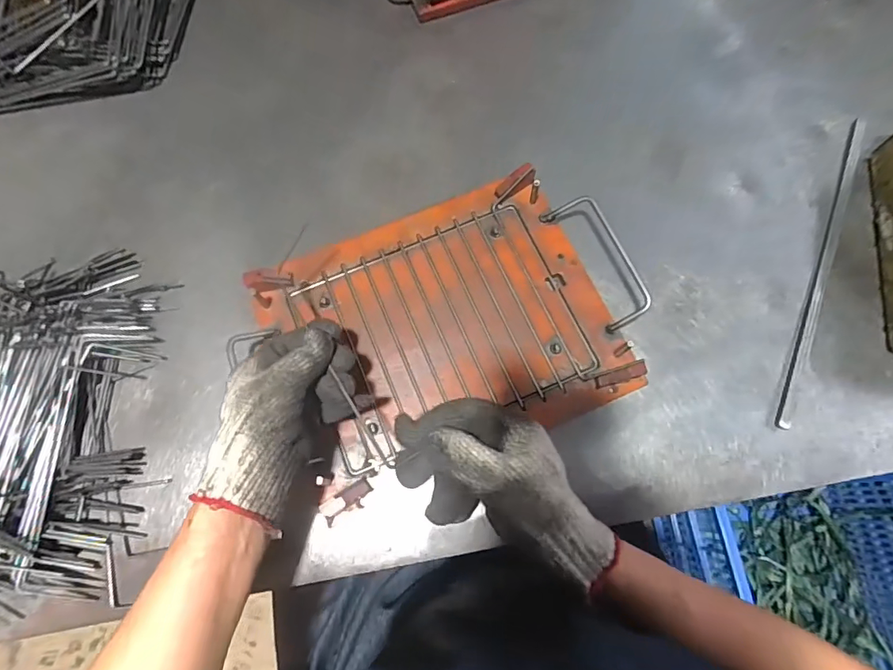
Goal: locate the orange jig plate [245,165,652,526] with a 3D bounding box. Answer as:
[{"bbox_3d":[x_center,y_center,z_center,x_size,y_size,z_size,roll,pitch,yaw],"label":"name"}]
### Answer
[{"bbox_3d":[0.011,-0.012,0.456,0.333,0.032,0.234,-21,72,-6],"label":"orange jig plate"}]

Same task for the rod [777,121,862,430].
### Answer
[{"bbox_3d":[0.370,-0.074,0.475,0.009,0.006,0.356,22,73,9],"label":"rod"}]

